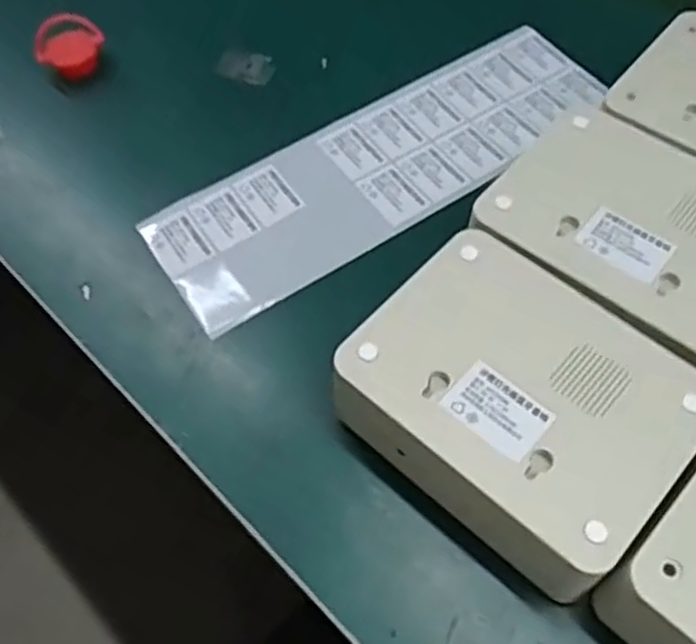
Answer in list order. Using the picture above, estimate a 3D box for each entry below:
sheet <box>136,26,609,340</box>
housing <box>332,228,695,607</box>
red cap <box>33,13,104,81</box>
[{"bbox_3d":[0.025,-0.099,0.446,0.298,0.010,0.098,-31,62,-16],"label":"sheet"},{"bbox_3d":[0.075,0.040,0.327,0.137,0.058,0.111,38,68,23],"label":"housing"},{"bbox_3d":[-0.190,-0.188,0.493,0.044,0.025,0.044,-1,59,2],"label":"red cap"}]

